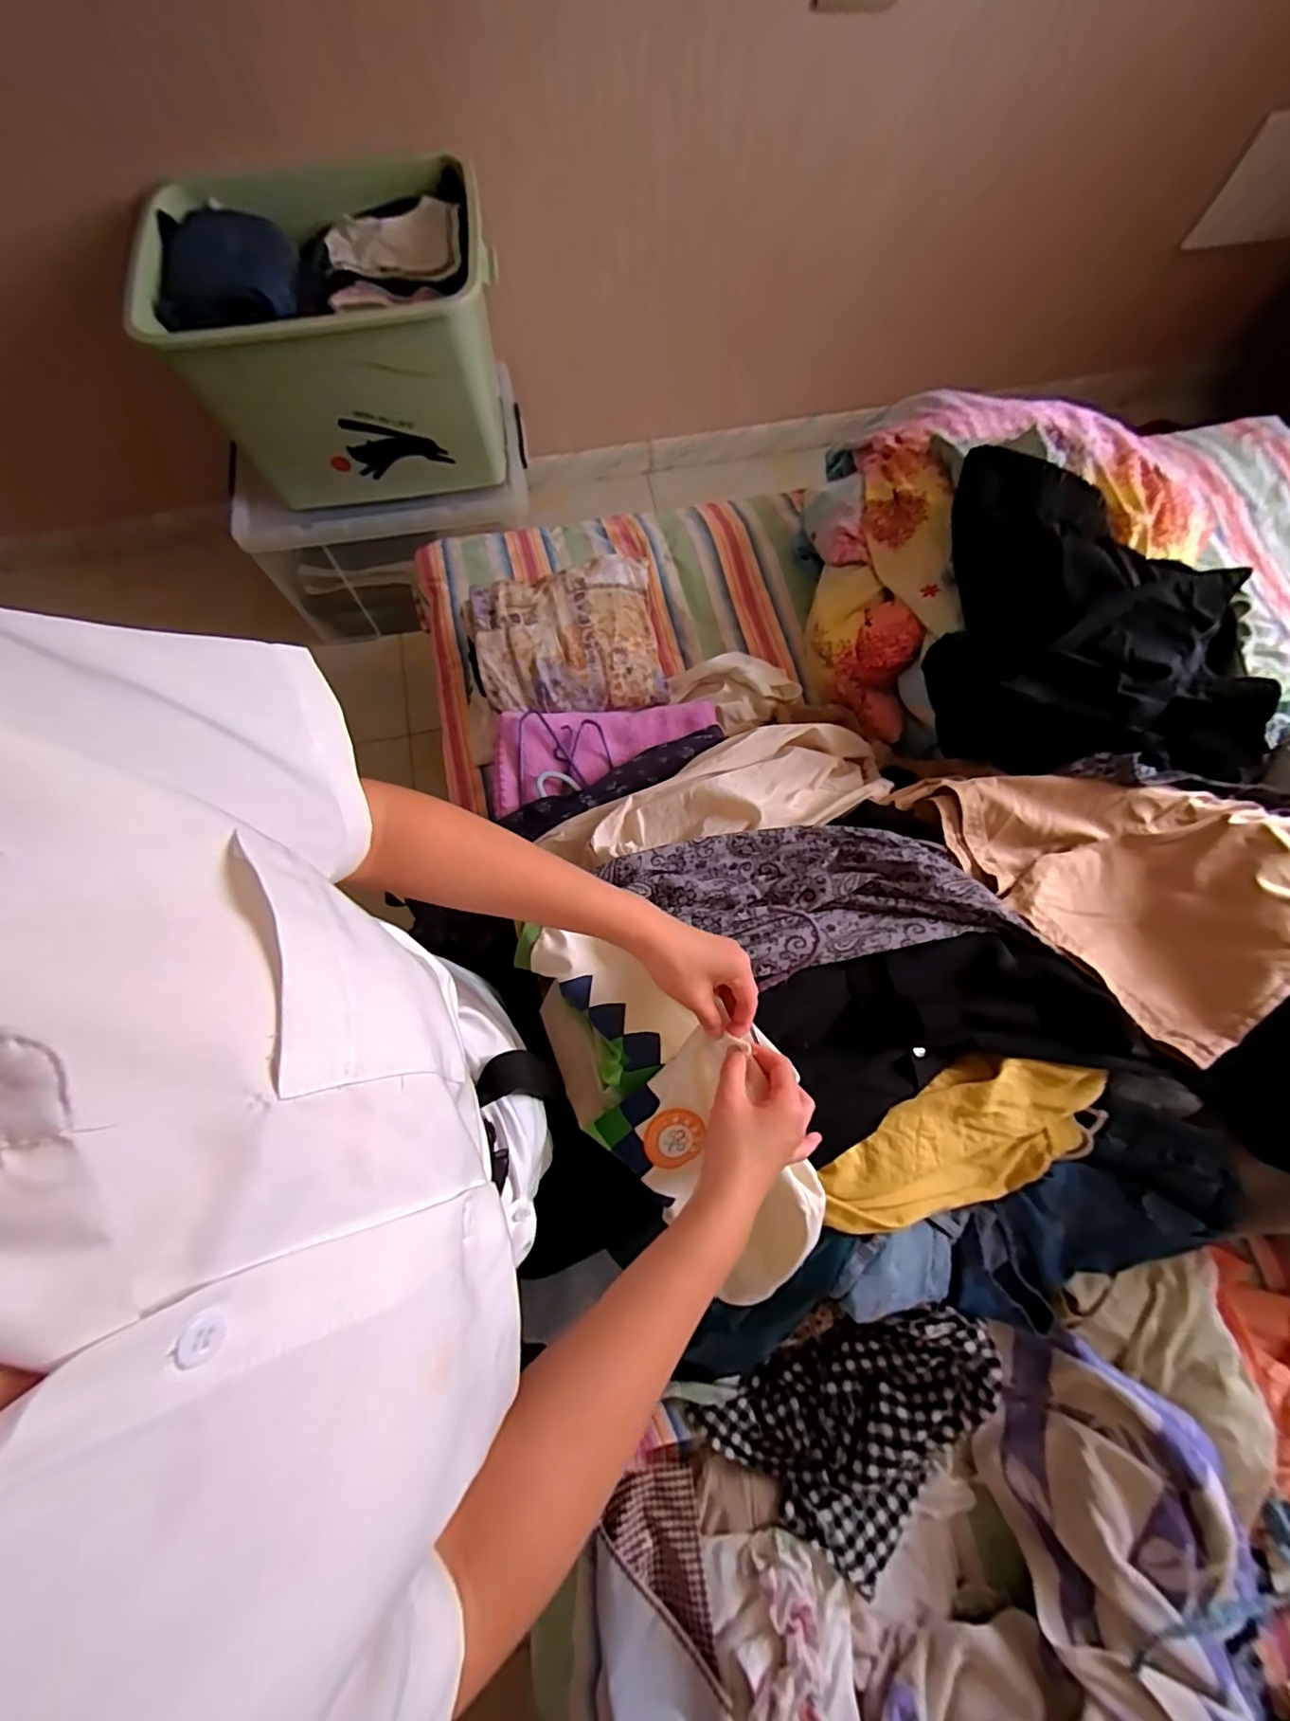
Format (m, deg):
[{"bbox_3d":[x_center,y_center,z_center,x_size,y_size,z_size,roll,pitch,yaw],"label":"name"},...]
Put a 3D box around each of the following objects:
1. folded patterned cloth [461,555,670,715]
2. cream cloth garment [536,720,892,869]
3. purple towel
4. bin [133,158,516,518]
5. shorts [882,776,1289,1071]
[{"bbox_3d":[-0.121,-0.338,0.885,0.281,0.080,0.218,-12,74,-4],"label":"folded patterned cloth"},{"bbox_3d":[0.109,-0.089,0.759,0.457,0.072,0.149,-15,74,-5],"label":"cream cloth garment"},{"bbox_3d":[-0.061,-0.174,0.849,0.343,0.040,0.144,-12,74,-4],"label":"purple towel"},{"bbox_3d":[-0.590,-1.064,1.184,0.572,0.361,0.508,-5,74,-2],"label":"bin"},{"bbox_3d":[0.544,-0.022,0.662,0.297,0.106,0.381,-38,77,-11],"label":"shorts"}]

